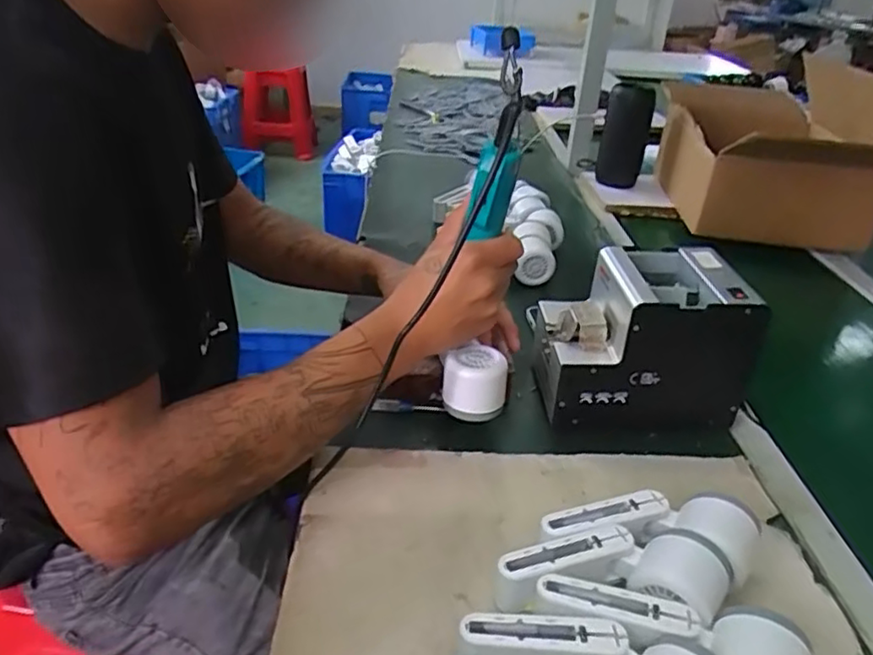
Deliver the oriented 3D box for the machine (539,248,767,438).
[{"bbox_3d":[0.200,0.010,0.648,0.181,0.142,0.129,2,30,-6],"label":"machine"}]

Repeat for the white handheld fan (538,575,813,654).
[{"bbox_3d":[0.149,0.199,0.414,0.171,0.052,0.059,16,32,18],"label":"white handheld fan"}]

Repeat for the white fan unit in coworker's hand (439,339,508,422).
[{"bbox_3d":[0.034,0.050,0.604,0.058,0.049,0.053,4,30,-2],"label":"white fan unit in coworker's hand"}]

